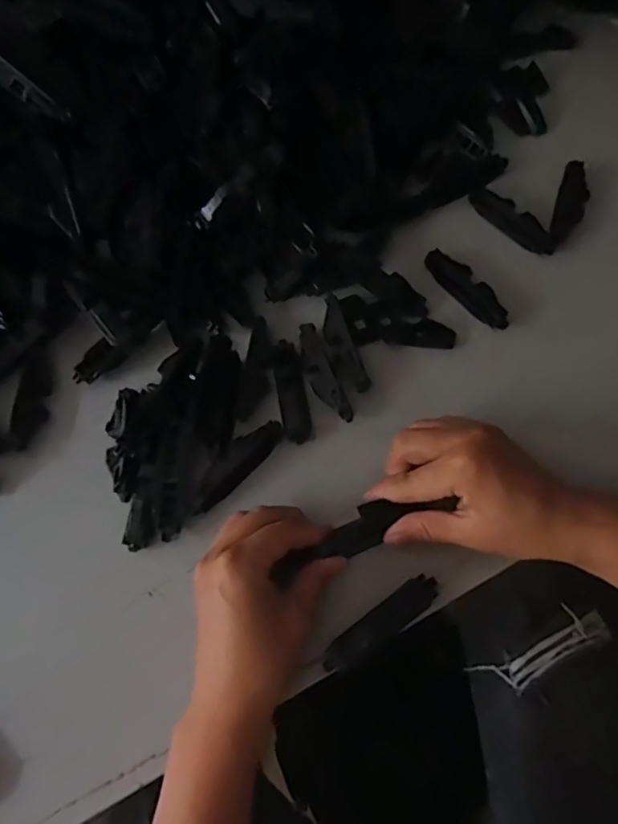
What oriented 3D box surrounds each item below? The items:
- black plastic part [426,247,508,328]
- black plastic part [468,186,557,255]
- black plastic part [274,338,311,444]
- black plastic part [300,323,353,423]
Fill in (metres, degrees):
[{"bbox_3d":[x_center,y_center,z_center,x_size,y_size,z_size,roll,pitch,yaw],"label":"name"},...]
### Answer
[{"bbox_3d":[0.119,-0.093,0.436,0.024,0.009,0.079,-34,74,-9],"label":"black plastic part"},{"bbox_3d":[0.161,-0.152,0.462,0.023,0.007,0.078,-39,75,-11],"label":"black plastic part"},{"bbox_3d":[-0.012,-0.016,0.416,0.018,0.009,0.078,-12,66,0],"label":"black plastic part"},{"bbox_3d":[0.009,-0.029,0.414,0.020,0.015,0.078,-22,67,-5],"label":"black plastic part"}]

